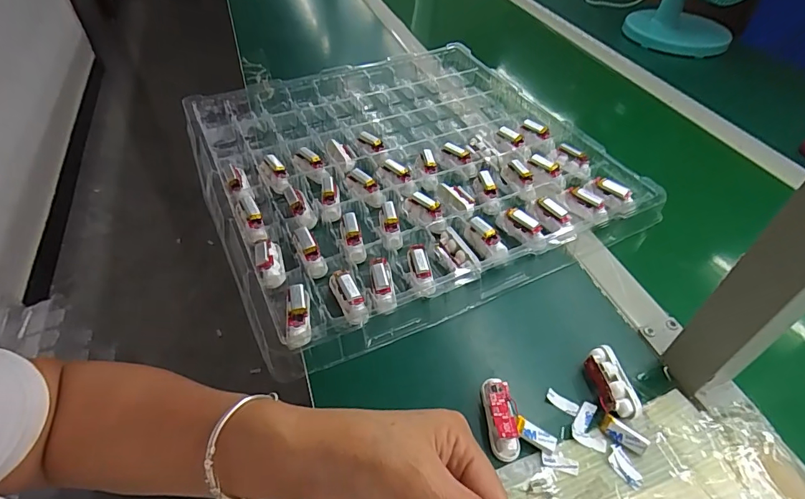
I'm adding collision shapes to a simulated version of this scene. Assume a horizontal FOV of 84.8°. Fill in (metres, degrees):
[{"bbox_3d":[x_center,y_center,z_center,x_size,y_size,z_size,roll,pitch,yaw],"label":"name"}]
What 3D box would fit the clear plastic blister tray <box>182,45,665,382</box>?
[{"bbox_3d":[-0.003,-0.124,0.574,0.471,0.033,0.475,-20,51,-18],"label":"clear plastic blister tray"}]

